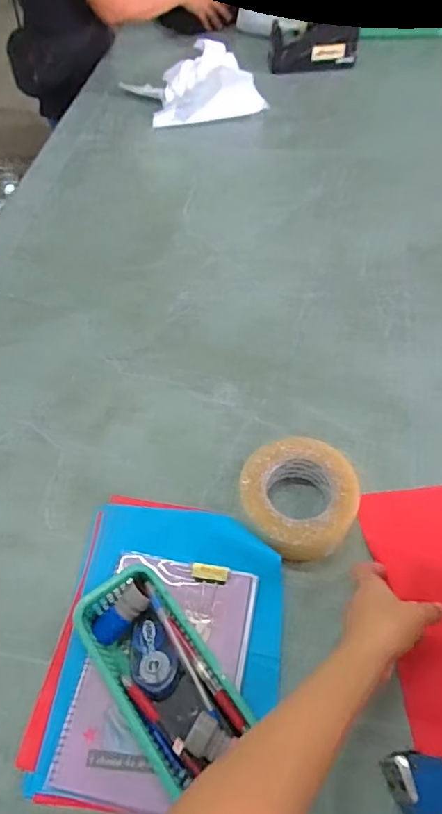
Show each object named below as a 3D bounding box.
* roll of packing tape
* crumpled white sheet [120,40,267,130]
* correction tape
[{"bbox_3d":[0.087,0.108,0.593,0.126,0.054,0.134,-2,53,2],"label":"roll of packing tape"},{"bbox_3d":[-0.062,-0.734,1.184,0.279,0.099,0.186,-12,53,-5],"label":"crumpled white sheet"},{"bbox_3d":[-0.066,0.234,0.496,0.043,0.011,0.074,-17,57,-10],"label":"correction tape"}]

